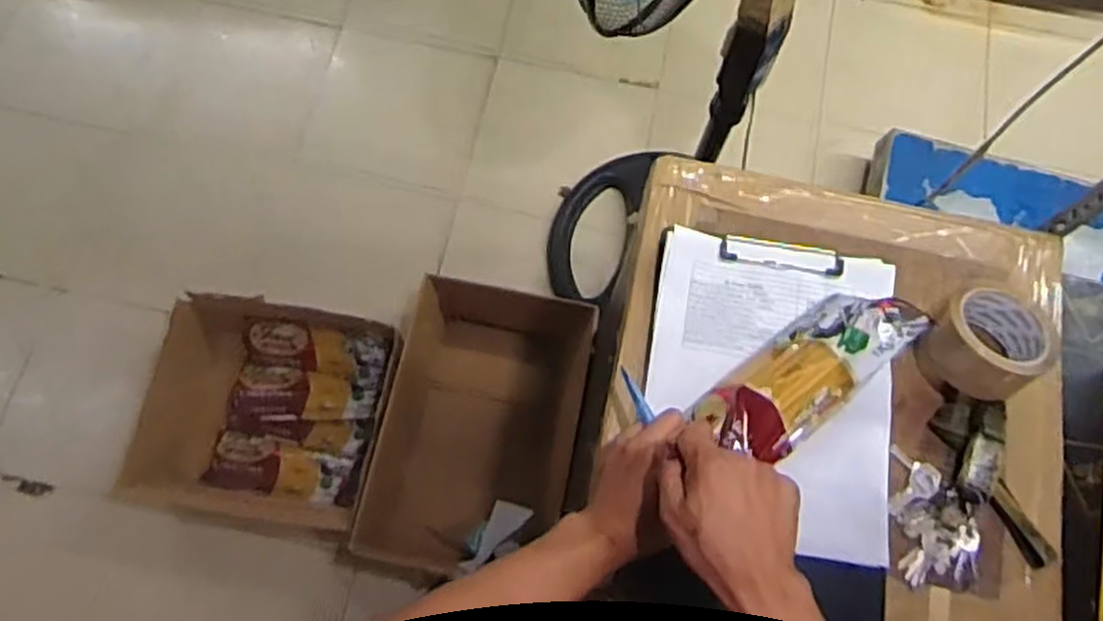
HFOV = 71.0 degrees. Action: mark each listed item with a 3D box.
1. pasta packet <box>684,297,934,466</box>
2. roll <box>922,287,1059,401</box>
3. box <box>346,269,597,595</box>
[{"bbox_3d":[0.224,0.052,0.677,0.194,0.069,0.081,-37,76,-13],"label":"pasta packet"},{"bbox_3d":[0.397,0.029,0.697,0.089,0.060,0.092,1,71,-2],"label":"roll"},{"bbox_3d":[-0.124,0.240,1.497,0.331,0.267,0.552,12,71,2],"label":"box"}]

